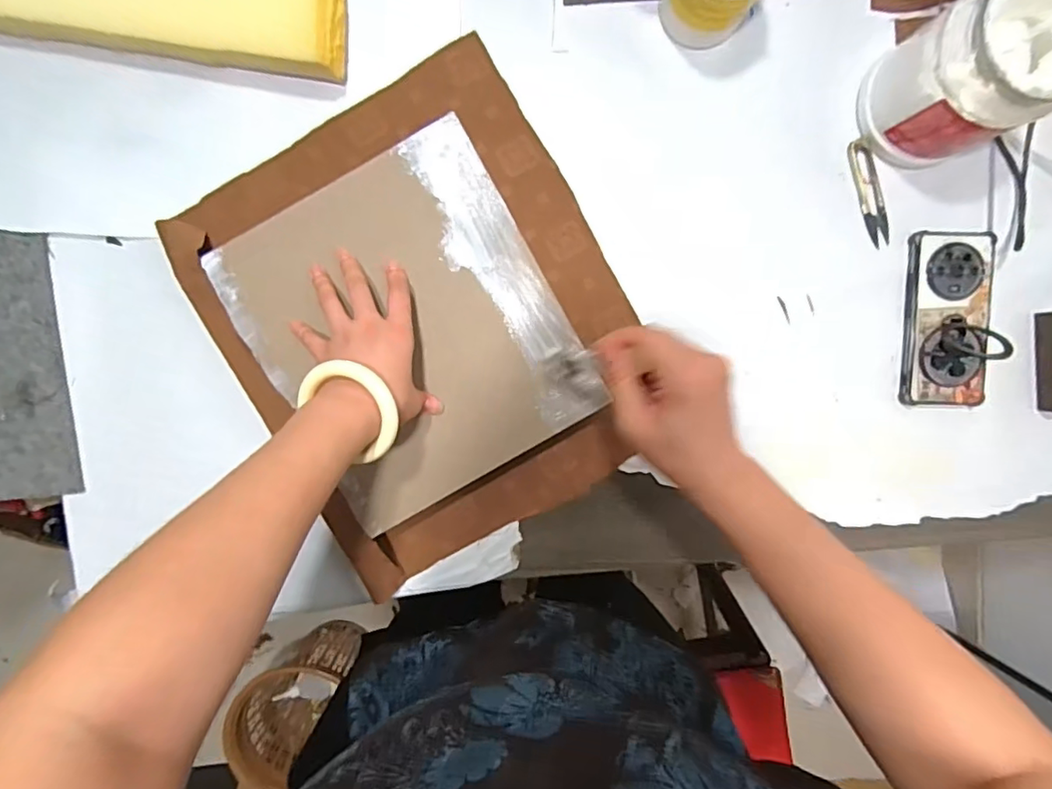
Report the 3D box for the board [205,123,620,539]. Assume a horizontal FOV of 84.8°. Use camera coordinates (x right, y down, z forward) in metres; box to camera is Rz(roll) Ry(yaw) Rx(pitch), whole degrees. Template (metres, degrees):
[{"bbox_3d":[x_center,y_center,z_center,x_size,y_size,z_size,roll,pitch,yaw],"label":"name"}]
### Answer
[{"bbox_3d":[-0.105,-0.057,0.530,0.261,0.015,0.297,-30,96,3],"label":"board"}]

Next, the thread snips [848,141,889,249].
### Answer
[{"bbox_3d":[0.335,-0.196,0.561,0.024,0.008,0.101,-20,96,-1],"label":"thread snips"}]

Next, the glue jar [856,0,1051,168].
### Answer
[{"bbox_3d":[0.369,-0.266,0.482,0.099,0.140,0.102,0,95,-3],"label":"glue jar"}]

